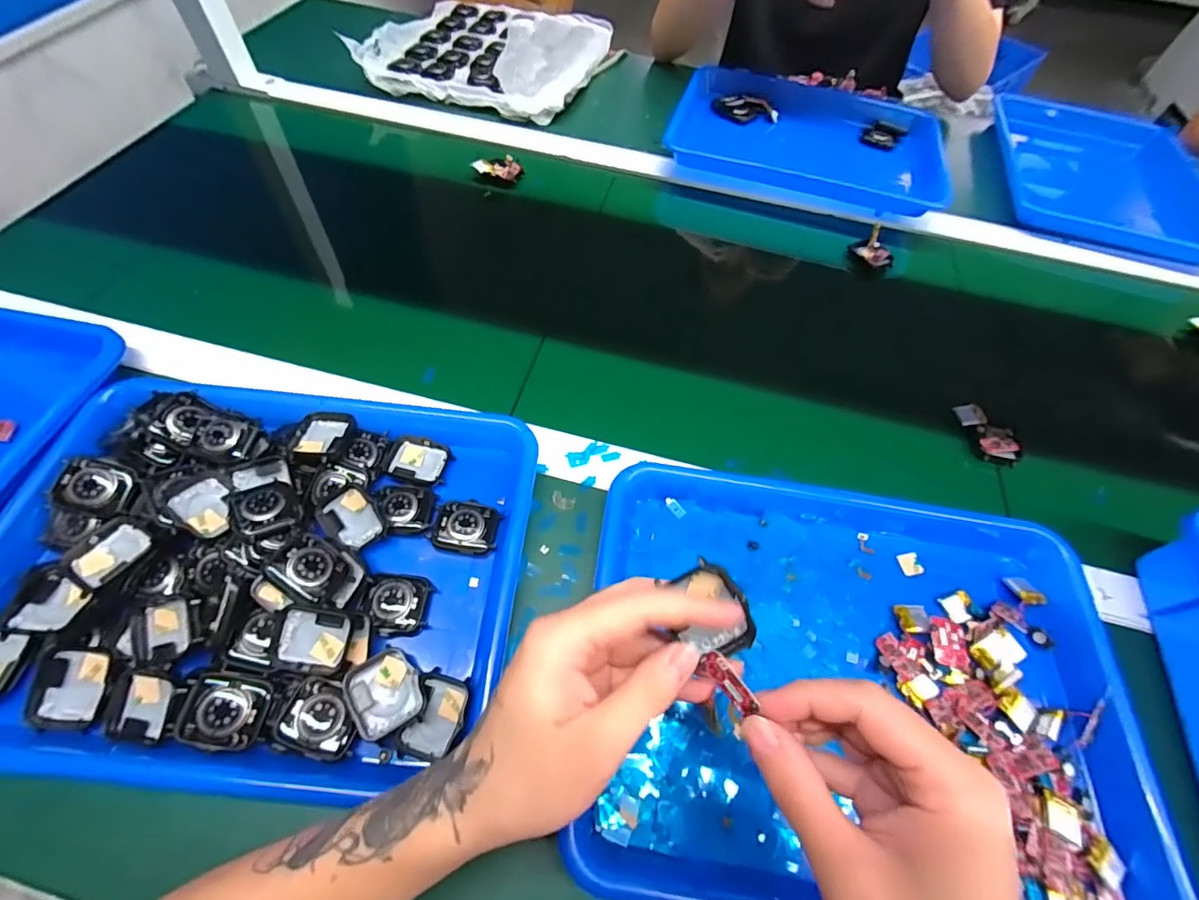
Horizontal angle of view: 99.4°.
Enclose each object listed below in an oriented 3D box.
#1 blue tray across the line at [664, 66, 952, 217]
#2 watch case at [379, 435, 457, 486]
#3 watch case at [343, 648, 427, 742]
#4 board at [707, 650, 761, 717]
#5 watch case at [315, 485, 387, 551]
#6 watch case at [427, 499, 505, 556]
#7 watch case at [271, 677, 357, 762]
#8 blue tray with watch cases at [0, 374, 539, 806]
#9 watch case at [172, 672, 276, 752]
[{"bbox_3d":[0.269,-0.411,0.670,0.334,0.043,0.251,16,59,6],"label":"blue tray across the line"},{"bbox_3d":[-0.139,0.008,0.388,0.045,0.015,0.036,14,59,5],"label":"watch case"},{"bbox_3d":[-0.125,0.142,0.298,0.038,0.009,0.042,-27,64,-19],"label":"watch case"},{"bbox_3d":[0.057,0.102,0.223,0.006,0.012,0.028,-29,59,-19],"label":"board"},{"bbox_3d":[-0.168,0.046,0.346,0.035,0.014,0.042,-44,84,-7],"label":"watch case"},{"bbox_3d":[-0.094,0.053,0.359,0.044,0.010,0.037,10,59,3],"label":"watch case"},{"bbox_3d":[-0.157,0.151,0.286,0.039,0.008,0.036,13,59,4],"label":"watch case"},{"bbox_3d":[-0.223,0.071,0.334,0.338,0.040,0.252,6,59,0],"label":"blue tray with watch cases"},{"bbox_3d":[-0.207,0.145,0.282,0.042,0.014,0.037,6,59,0],"label":"watch case"}]

